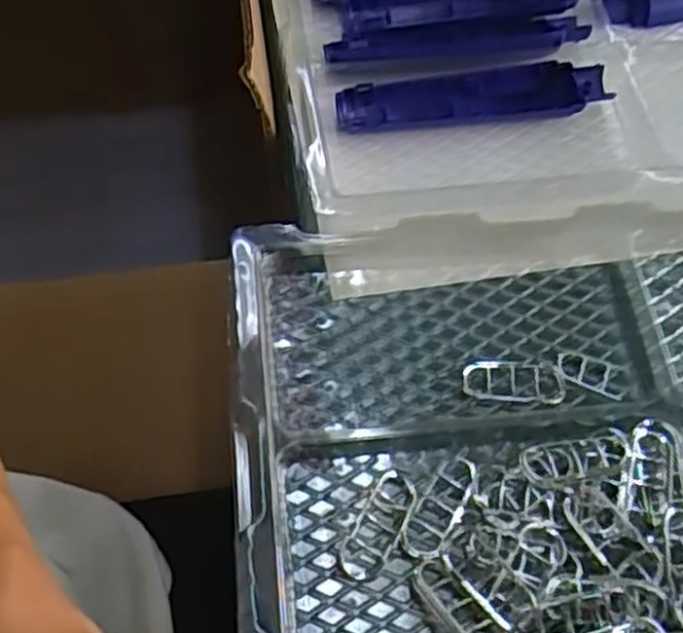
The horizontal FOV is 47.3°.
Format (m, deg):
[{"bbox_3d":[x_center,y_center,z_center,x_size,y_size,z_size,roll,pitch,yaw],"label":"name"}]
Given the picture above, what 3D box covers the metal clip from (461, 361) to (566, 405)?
[{"bbox_3d":[0.089,0.033,0.402,0.052,0.005,0.023,8,62,1],"label":"metal clip"}]

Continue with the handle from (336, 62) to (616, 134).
[{"bbox_3d":[0.080,-0.137,0.485,0.166,0.015,0.035,-5,62,-7],"label":"handle"}]

